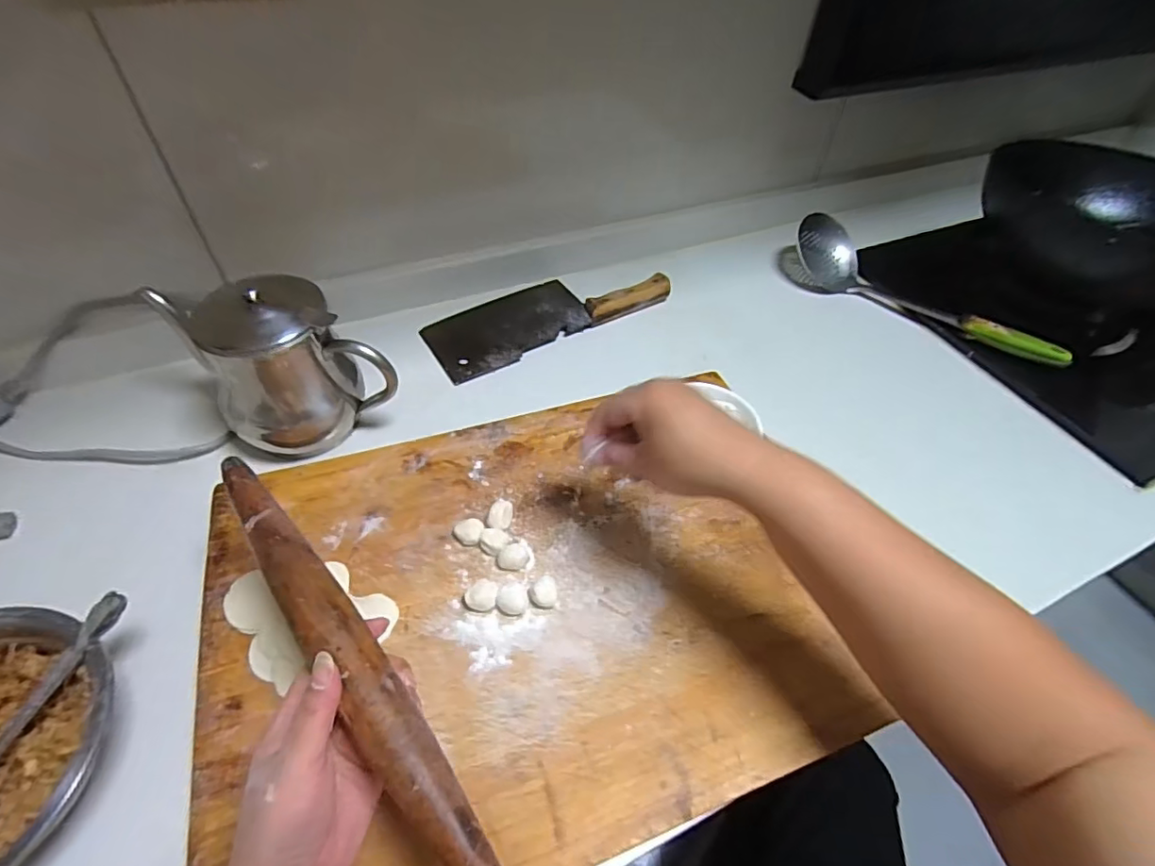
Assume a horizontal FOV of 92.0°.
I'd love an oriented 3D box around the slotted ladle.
[{"bbox_3d":[0.425,-0.171,0.705,0.078,0.064,0.336,-30,57,-25],"label":"slotted ladle"}]

